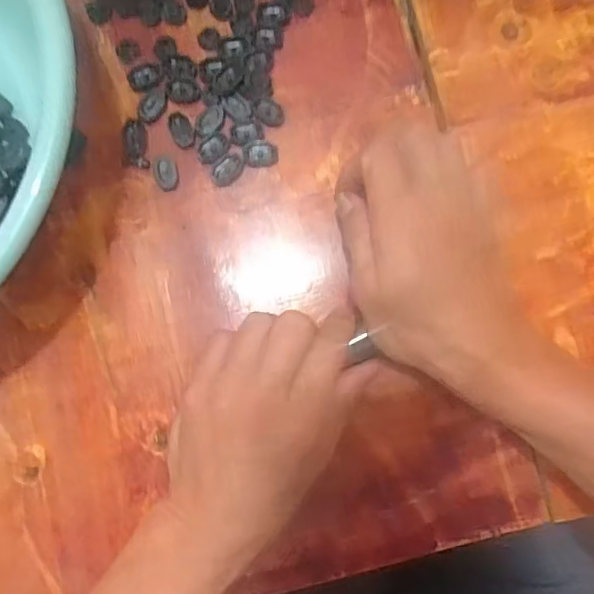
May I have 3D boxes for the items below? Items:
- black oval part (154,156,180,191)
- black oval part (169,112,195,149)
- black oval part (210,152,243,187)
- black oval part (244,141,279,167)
[{"bbox_3d":[-0.080,-0.076,0.352,0.014,0.004,0.021,-16,85,-3],"label":"black oval part"},{"bbox_3d":[-0.071,-0.103,0.353,0.013,0.004,0.023,-26,86,-4],"label":"black oval part"},{"bbox_3d":[-0.043,-0.078,0.353,0.014,0.004,0.022,38,85,2],"label":"black oval part"},{"bbox_3d":[-0.022,-0.089,0.355,0.020,0.004,0.016,-9,85,-2],"label":"black oval part"}]

